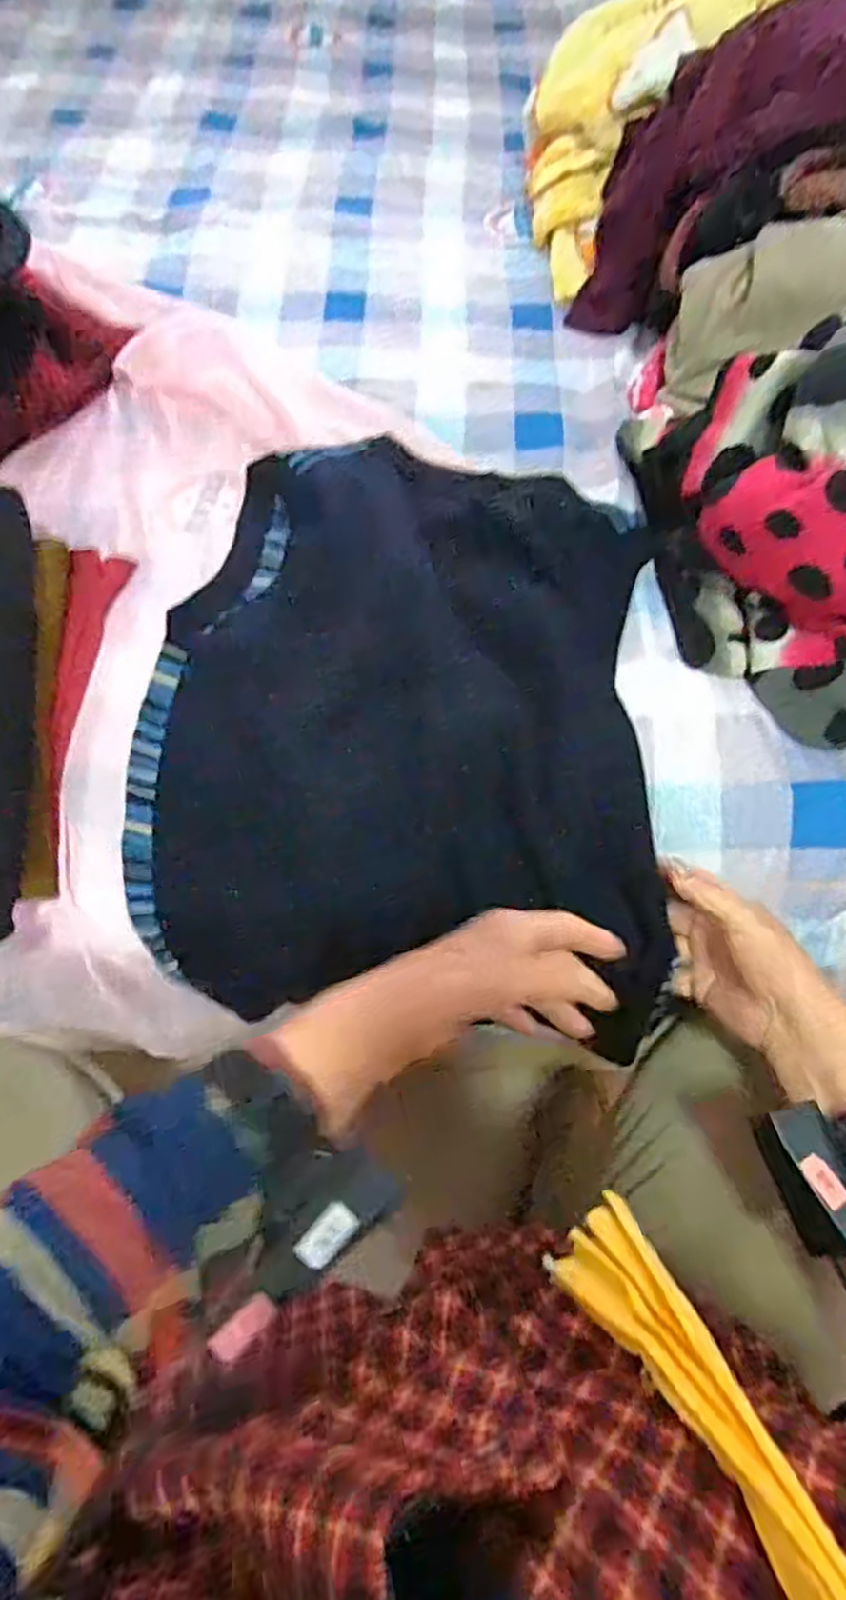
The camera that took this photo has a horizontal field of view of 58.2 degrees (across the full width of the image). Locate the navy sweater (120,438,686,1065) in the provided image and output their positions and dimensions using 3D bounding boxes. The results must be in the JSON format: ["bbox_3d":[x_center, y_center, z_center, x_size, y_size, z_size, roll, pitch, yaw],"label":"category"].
[{"bbox_3d":[-0.012,-0.078,0.621,0.379,0.140,0.456,3,61,0],"label":"navy sweater"}]

